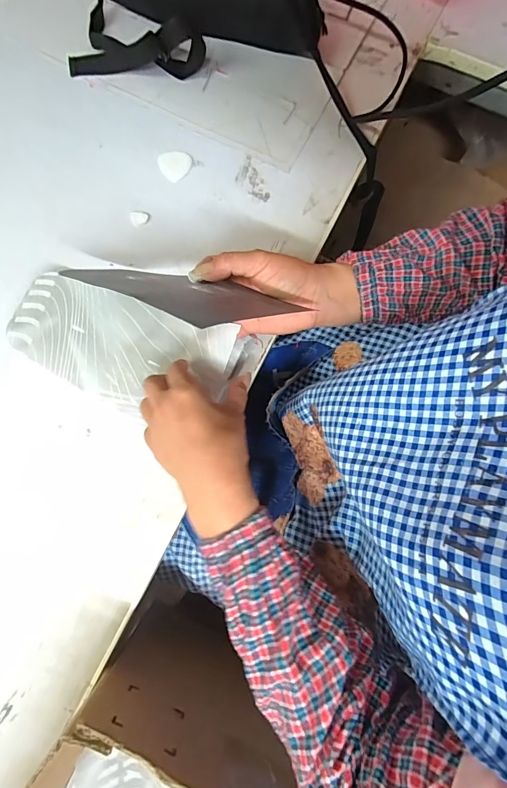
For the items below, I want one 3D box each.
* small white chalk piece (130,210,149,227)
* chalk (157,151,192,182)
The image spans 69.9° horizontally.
[{"bbox_3d":[-0.140,-0.217,0.446,0.022,0.004,0.018,-25,81,-4],"label":"small white chalk piece"},{"bbox_3d":[-0.102,-0.295,0.464,0.041,0.004,0.042,0,80,0],"label":"chalk"}]

